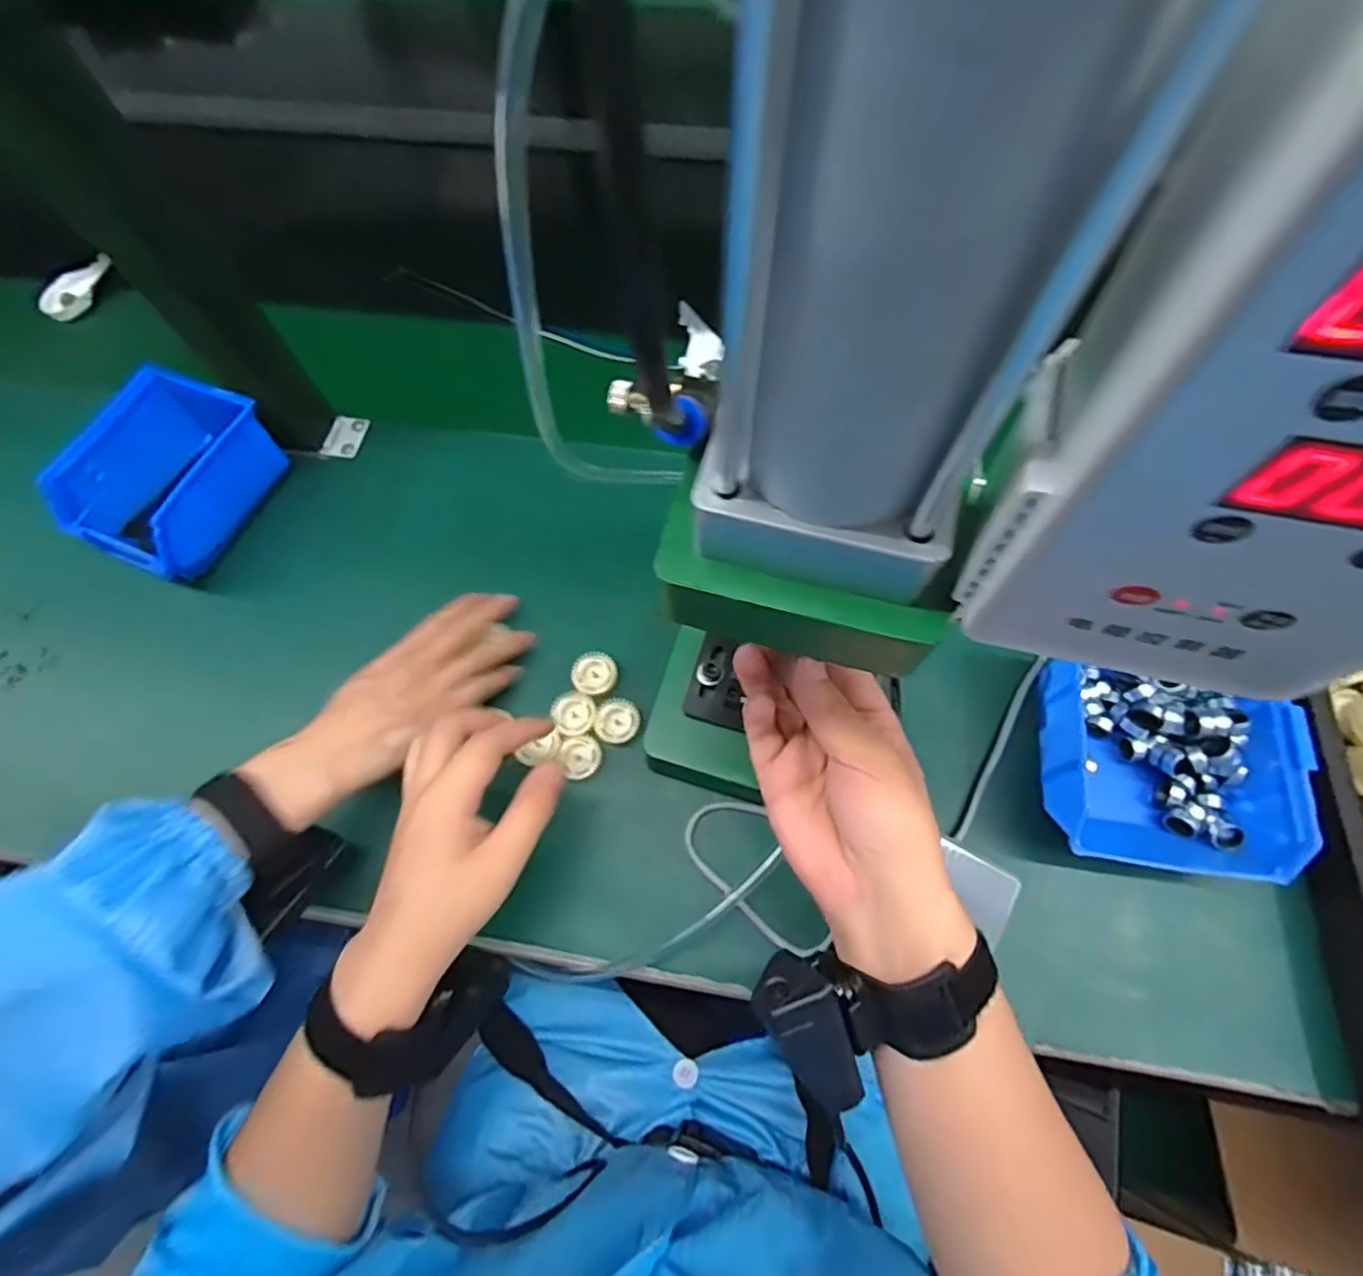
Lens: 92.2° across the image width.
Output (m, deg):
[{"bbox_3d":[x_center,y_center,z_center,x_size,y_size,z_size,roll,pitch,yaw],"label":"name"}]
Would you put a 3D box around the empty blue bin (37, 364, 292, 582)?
[{"bbox_3d":[-0.394,-0.125,0.512,0.106,0.076,0.146,23,70,11],"label":"empty blue bin"}]

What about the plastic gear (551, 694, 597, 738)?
[{"bbox_3d":[-0.076,0.053,0.461,0.032,0.006,0.030,-1,67,2],"label":"plastic gear"}]

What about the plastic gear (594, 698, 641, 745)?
[{"bbox_3d":[-0.044,0.058,0.455,0.030,0.004,0.030,-1,67,2],"label":"plastic gear"}]

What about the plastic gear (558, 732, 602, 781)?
[{"bbox_3d":[-0.069,0.079,0.447,0.027,0.004,0.030,-36,71,-12],"label":"plastic gear"}]

